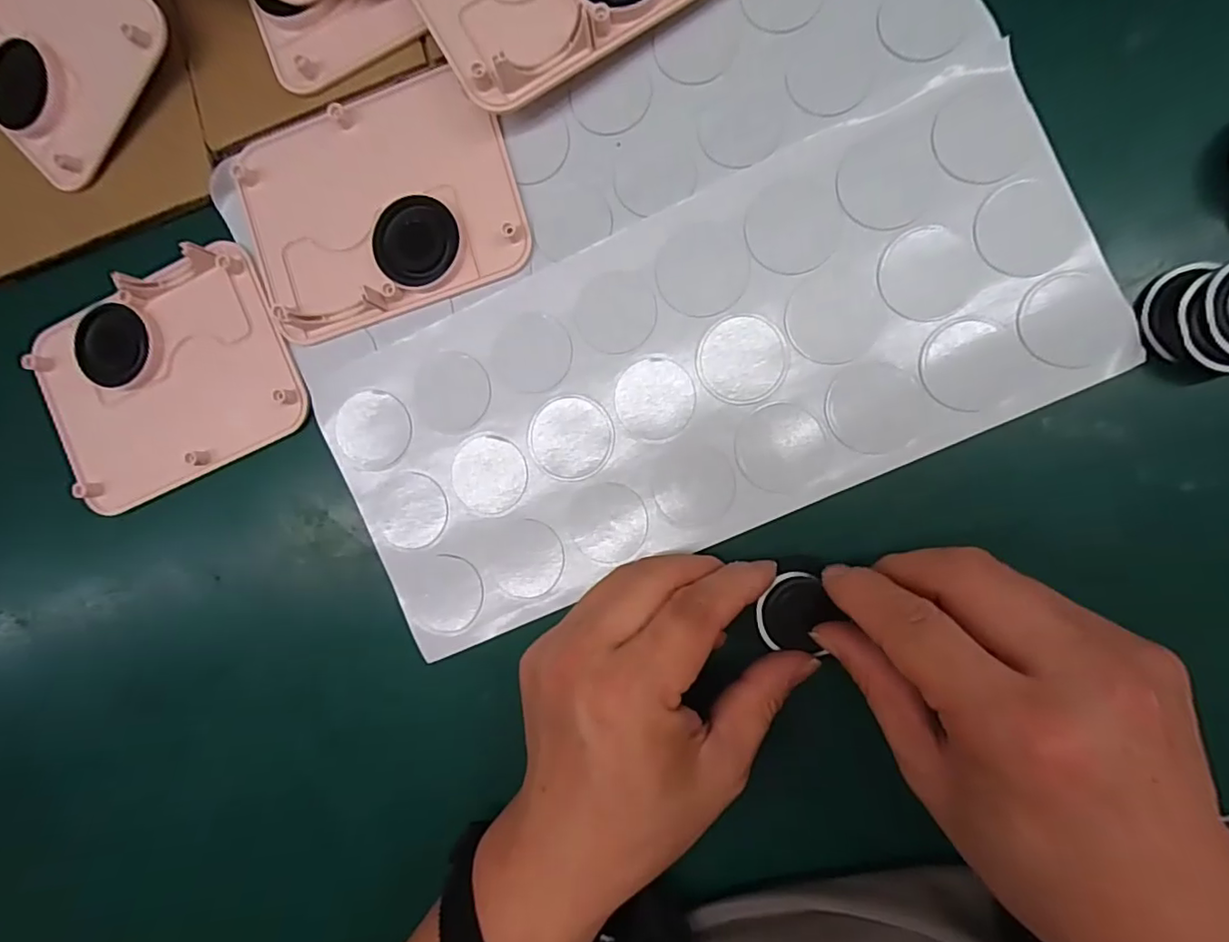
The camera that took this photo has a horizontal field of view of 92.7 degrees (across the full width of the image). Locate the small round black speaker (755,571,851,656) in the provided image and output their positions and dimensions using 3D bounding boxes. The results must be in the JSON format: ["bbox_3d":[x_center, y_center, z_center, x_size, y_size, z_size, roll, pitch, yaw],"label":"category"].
[{"bbox_3d":[0.073,0.058,0.233,0.029,0.007,0.033,29,95,4],"label":"small round black speaker"}]

